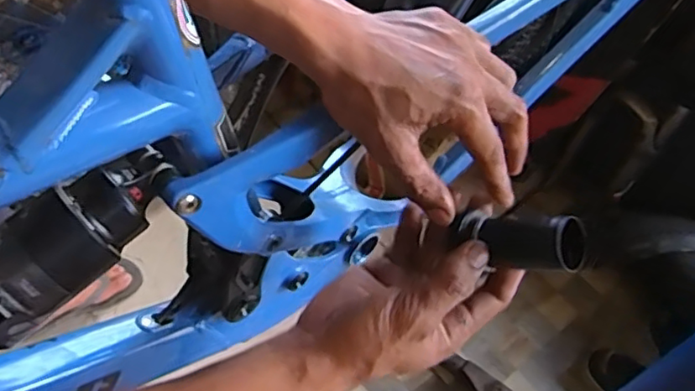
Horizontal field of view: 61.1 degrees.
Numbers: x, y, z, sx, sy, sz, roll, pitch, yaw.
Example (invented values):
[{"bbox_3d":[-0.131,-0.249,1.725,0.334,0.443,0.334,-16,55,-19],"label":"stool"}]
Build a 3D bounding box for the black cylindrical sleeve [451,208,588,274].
[{"bbox_3d":[0.102,0.026,0.354,0.085,0.029,0.029,9,50,47],"label":"black cylindrical sleeve"}]

